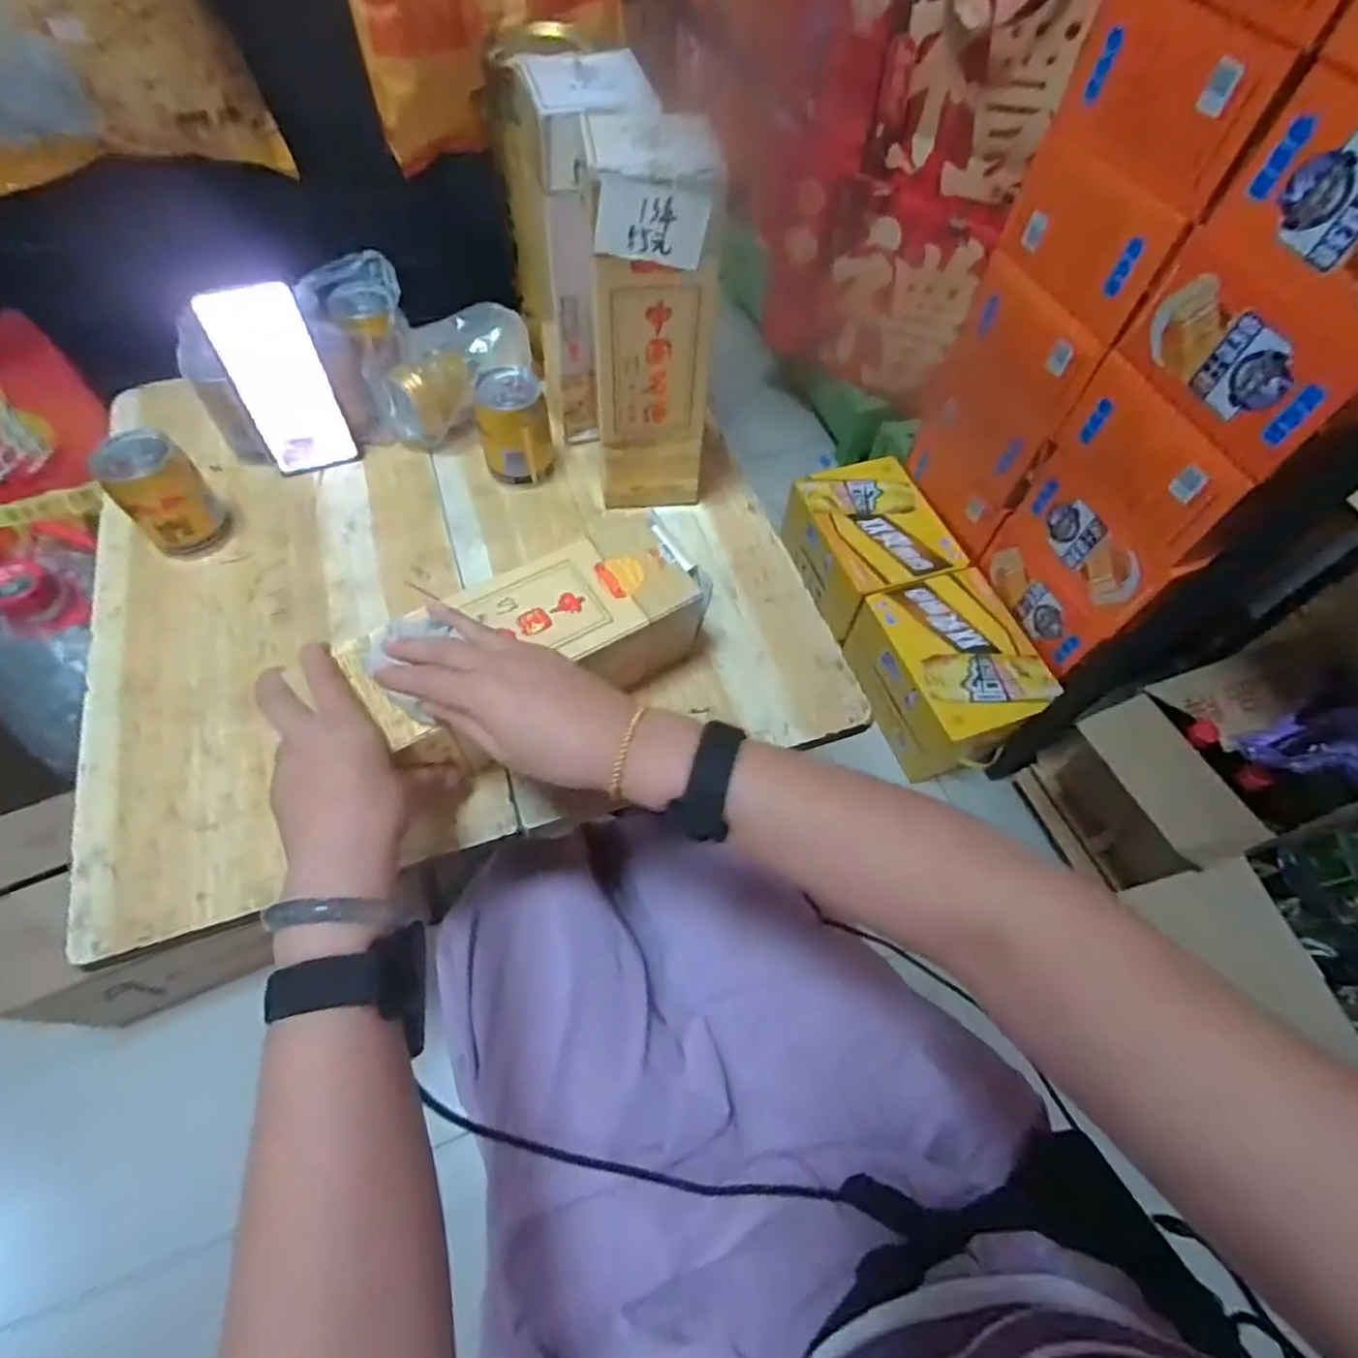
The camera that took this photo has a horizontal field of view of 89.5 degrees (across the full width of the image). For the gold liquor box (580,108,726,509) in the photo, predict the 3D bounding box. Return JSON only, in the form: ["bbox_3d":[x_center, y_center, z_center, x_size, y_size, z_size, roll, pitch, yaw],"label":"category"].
[{"bbox_3d":[-0.024,-0.276,0.561,0.090,0.284,0.098,-5,60,-5],"label":"gold liquor box"}]

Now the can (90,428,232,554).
[{"bbox_3d":[-0.428,-0.152,0.573,0.064,0.091,0.061,-37,68,-22],"label":"can"}]

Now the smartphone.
[{"bbox_3d":[-0.347,-0.257,0.603,0.073,0.162,0.008,-21,55,-17],"label":"smartphone"}]

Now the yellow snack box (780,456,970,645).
[{"bbox_3d":[0.334,-0.256,1.237,0.220,0.121,0.304,-16,62,-12],"label":"yellow snack box"}]

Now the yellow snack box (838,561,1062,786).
[{"bbox_3d":[0.440,-0.008,1.118,0.210,0.184,0.281,-18,62,-13],"label":"yellow snack box"}]

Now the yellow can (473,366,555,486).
[{"bbox_3d":[-0.152,-0.233,0.639,0.062,0.092,0.059,1,59,-2],"label":"yellow can"}]

